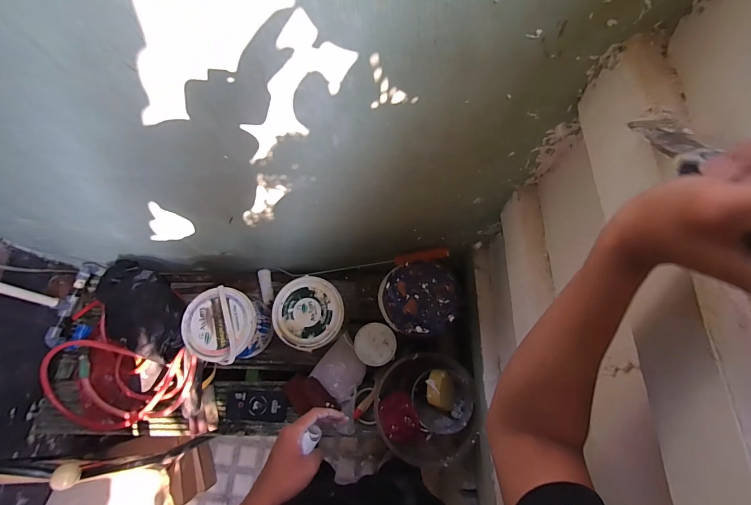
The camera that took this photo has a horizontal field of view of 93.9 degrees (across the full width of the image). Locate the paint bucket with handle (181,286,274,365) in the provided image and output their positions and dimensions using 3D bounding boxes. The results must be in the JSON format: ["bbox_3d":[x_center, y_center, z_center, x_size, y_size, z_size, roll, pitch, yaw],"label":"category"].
[{"bbox_3d":[-0.397,0.201,0.951,0.169,0.220,0.174,0,70,0],"label":"paint bucket with handle"}]

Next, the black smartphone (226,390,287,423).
[{"bbox_3d":[-0.337,0.436,0.997,0.168,0.014,0.073,5,70,2],"label":"black smartphone"}]

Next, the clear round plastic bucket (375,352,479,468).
[{"bbox_3d":[0.125,0.382,0.886,0.233,0.181,0.237,16,71,6],"label":"clear round plastic bucket"}]

